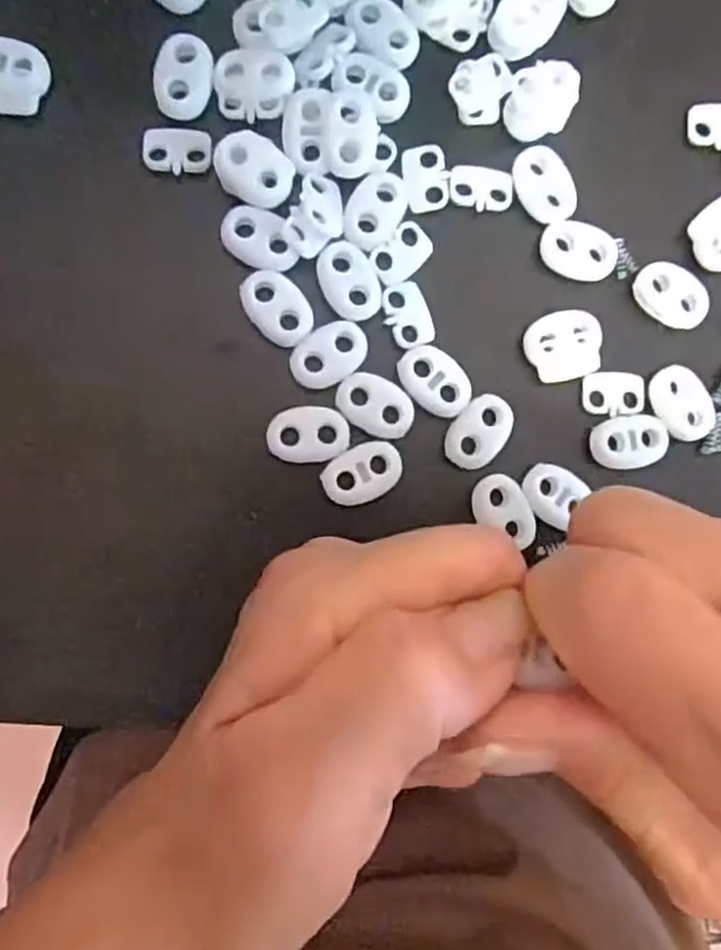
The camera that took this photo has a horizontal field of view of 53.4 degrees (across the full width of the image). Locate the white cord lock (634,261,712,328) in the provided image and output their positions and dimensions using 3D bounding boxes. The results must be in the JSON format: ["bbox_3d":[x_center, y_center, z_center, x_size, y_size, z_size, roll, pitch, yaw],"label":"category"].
[{"bbox_3d":[0.091,-0.052,0.209,0.023,0.004,0.015,30,86,-4],"label":"white cord lock"}]

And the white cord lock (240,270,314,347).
[{"bbox_3d":[-0.022,-0.046,0.196,0.016,0.004,0.022,-33,92,-5],"label":"white cord lock"}]

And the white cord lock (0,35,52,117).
[{"bbox_3d":[-0.096,-0.107,0.193,0.021,0.004,0.020,14,88,-5],"label":"white cord lock"}]

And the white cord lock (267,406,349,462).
[{"bbox_3d":[-0.014,-0.011,0.197,0.022,0.004,0.015,-2,89,-6],"label":"white cord lock"}]

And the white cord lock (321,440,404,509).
[{"bbox_3d":[0.001,0.000,0.199,0.023,0.004,0.015,-27,92,-6],"label":"white cord lock"}]

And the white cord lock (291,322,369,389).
[{"bbox_3d":[-0.008,-0.034,0.198,0.022,0.004,0.015,-36,92,-5],"label":"white cord lock"}]

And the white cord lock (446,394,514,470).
[{"bbox_3d":[0.034,-0.012,0.202,0.015,0.004,0.022,41,85,-4],"label":"white cord lock"}]

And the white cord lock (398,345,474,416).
[{"bbox_3d":[0.021,-0.027,0.201,0.016,0.004,0.022,-42,93,-5],"label":"white cord lock"}]

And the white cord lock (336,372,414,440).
[{"bbox_3d":[0.005,-0.020,0.200,0.023,0.004,0.016,40,85,-4],"label":"white cord lock"}]

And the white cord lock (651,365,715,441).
[{"bbox_3d":[0.094,-0.021,0.209,0.016,0.004,0.022,-17,91,-6],"label":"white cord lock"}]

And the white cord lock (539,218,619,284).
[{"bbox_3d":[0.064,-0.065,0.207,0.022,0.004,0.018,8,88,-5],"label":"white cord lock"}]

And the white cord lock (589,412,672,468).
[{"bbox_3d":[0.078,-0.010,0.206,0.022,0.004,0.015,-7,90,-6],"label":"white cord lock"}]

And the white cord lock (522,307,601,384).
[{"bbox_3d":[0.059,-0.037,0.207,0.022,0.004,0.019,-17,91,-6],"label":"white cord lock"}]

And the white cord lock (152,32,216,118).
[{"bbox_3d":[-0.048,-0.110,0.197,0.015,0.004,0.021,19,87,-5],"label":"white cord lock"}]

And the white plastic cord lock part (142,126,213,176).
[{"bbox_3d":[-0.051,-0.091,0.199,0.018,0.004,0.014,2,89,-6],"label":"white plastic cord lock part"}]

